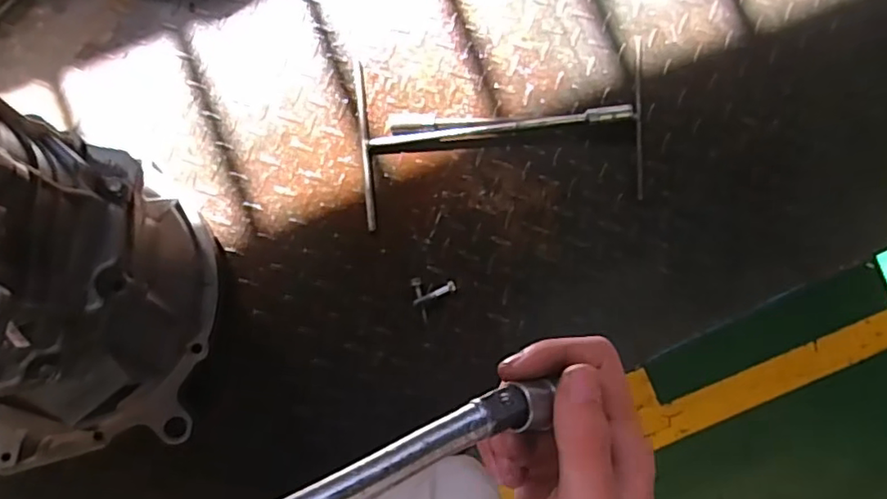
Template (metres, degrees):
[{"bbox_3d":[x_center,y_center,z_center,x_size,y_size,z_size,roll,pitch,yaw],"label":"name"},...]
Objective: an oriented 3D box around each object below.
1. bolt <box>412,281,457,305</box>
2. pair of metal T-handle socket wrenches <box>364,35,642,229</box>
[{"bbox_3d":[-0.009,0.051,0.662,0.050,0.011,0.011,-28,86,-2],"label":"bolt"},{"bbox_3d":[0.070,-0.134,0.662,0.325,0.030,0.180,-5,86,-1],"label":"pair of metal T-handle socket wrenches"}]

